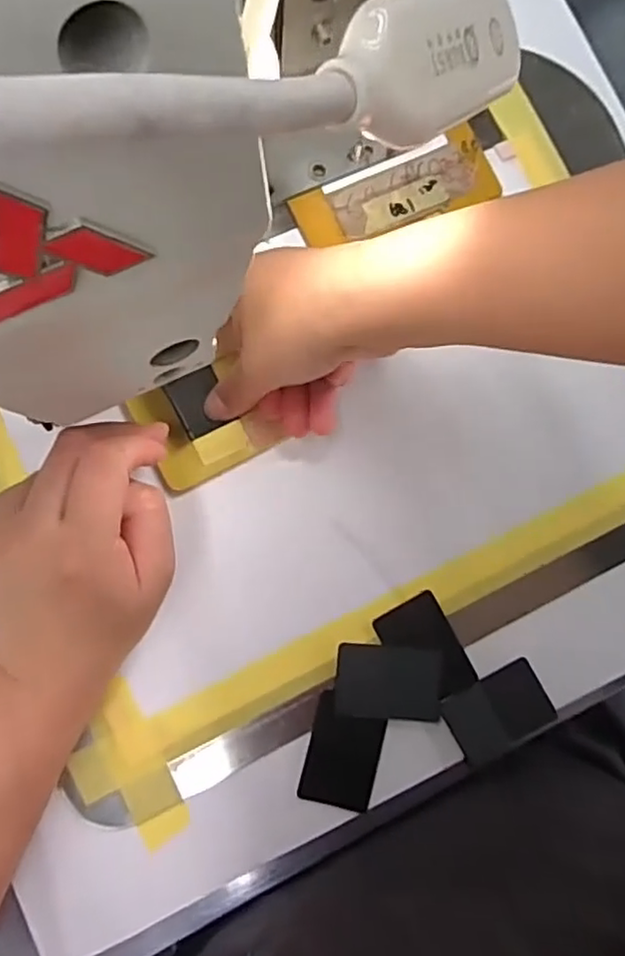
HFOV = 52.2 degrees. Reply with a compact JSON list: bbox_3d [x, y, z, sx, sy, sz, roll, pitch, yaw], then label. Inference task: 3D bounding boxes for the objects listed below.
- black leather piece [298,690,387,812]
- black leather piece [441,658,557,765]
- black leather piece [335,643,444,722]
[{"bbox_3d":[0.016,0.134,0.311,0.035,0.004,0.049,15,81,-3],"label":"black leather piece"},{"bbox_3d":[0.094,0.117,0.320,0.050,0.004,0.034,-27,85,-8],"label":"black leather piece"},{"bbox_3d":[0.039,0.102,0.317,0.053,0.004,0.035,5,81,-5],"label":"black leather piece"}]

